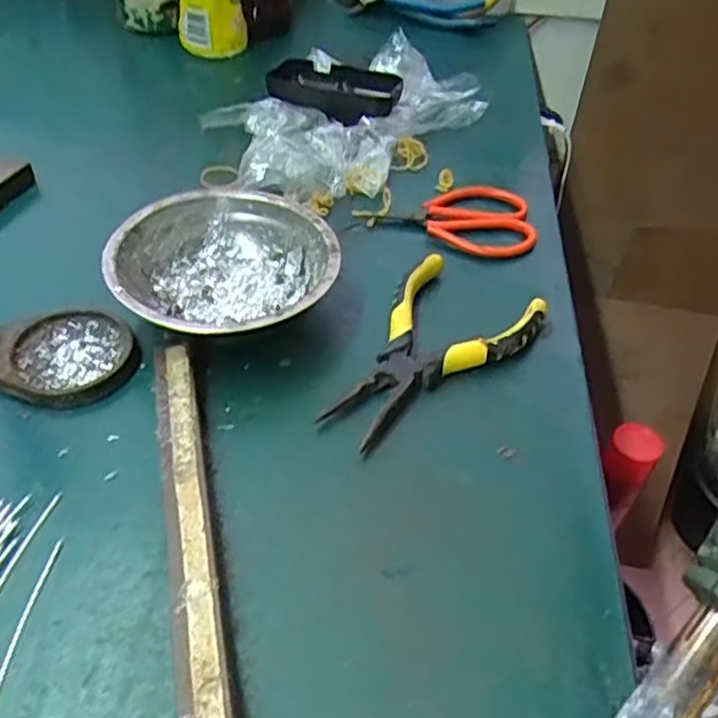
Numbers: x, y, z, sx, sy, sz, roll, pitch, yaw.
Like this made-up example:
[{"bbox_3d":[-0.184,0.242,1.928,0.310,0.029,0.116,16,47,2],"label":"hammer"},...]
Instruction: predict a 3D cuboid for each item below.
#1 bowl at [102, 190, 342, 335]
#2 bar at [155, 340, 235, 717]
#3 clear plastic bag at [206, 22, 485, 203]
[{"bbox_3d":[-0.077,-0.047,0.397,0.123,0.042,0.117,3,45,-3],"label":"bowl"},{"bbox_3d":[-0.074,0.075,0.297,0.021,0.018,0.213,-7,47,-14],"label":"bar"},{"bbox_3d":[-0.005,-0.192,0.533,0.200,0.045,0.142,-19,50,-23],"label":"clear plastic bag"}]

